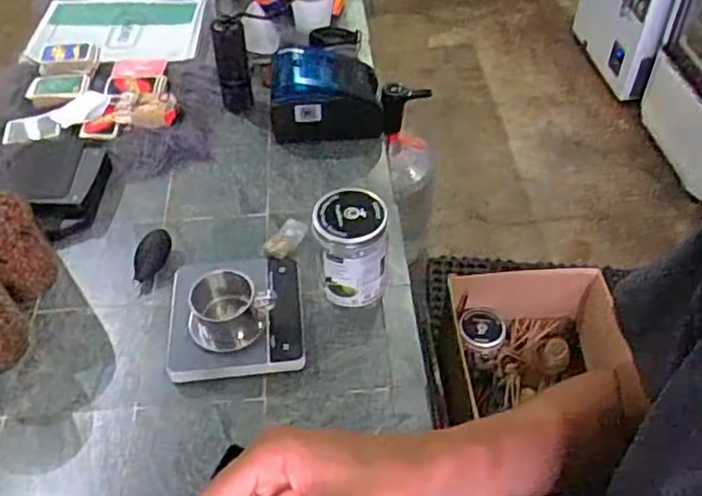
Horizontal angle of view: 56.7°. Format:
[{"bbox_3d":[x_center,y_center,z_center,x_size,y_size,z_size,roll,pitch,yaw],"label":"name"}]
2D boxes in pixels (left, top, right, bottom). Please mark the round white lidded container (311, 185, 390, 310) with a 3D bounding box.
[{"bbox_3d":[0.001,0.003,0.808,0.081,0.140,0.080,-1,49,1],"label":"round white lidded container"}]

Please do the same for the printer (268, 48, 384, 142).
[{"bbox_3d":[-0.036,-0.250,1.038,0.171,0.102,0.140,-1,49,1],"label":"printer"}]

